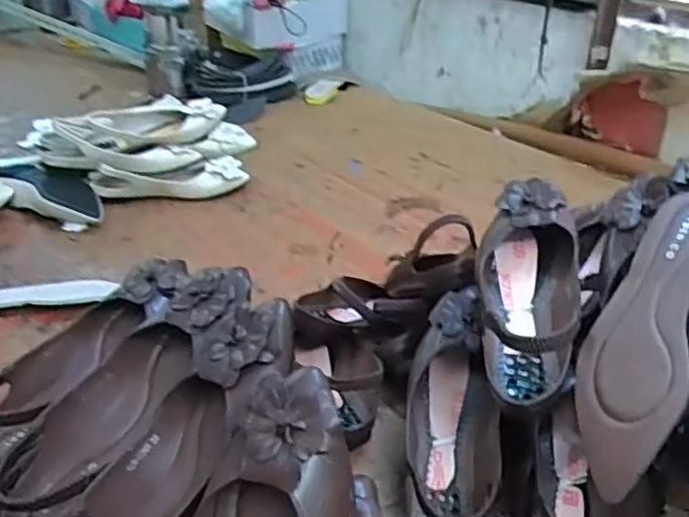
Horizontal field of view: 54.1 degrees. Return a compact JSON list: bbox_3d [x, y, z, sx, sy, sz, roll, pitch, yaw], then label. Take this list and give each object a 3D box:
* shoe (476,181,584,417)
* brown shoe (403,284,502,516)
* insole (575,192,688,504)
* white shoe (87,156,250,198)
[{"bbox_3d":[0.159,0.018,0.587,0.083,0.074,0.243,6,51,7],"label":"shoe"},{"bbox_3d":[0.103,0.143,0.629,0.085,0.064,0.259,5,64,5],"label":"brown shoe"},{"bbox_3d":[0.222,0.051,0.496,0.074,0.017,0.241,4,59,41],"label":"insole"},{"bbox_3d":[-0.312,-0.139,1.198,0.275,0.054,0.069,-3,30,-9],"label":"white shoe"}]

